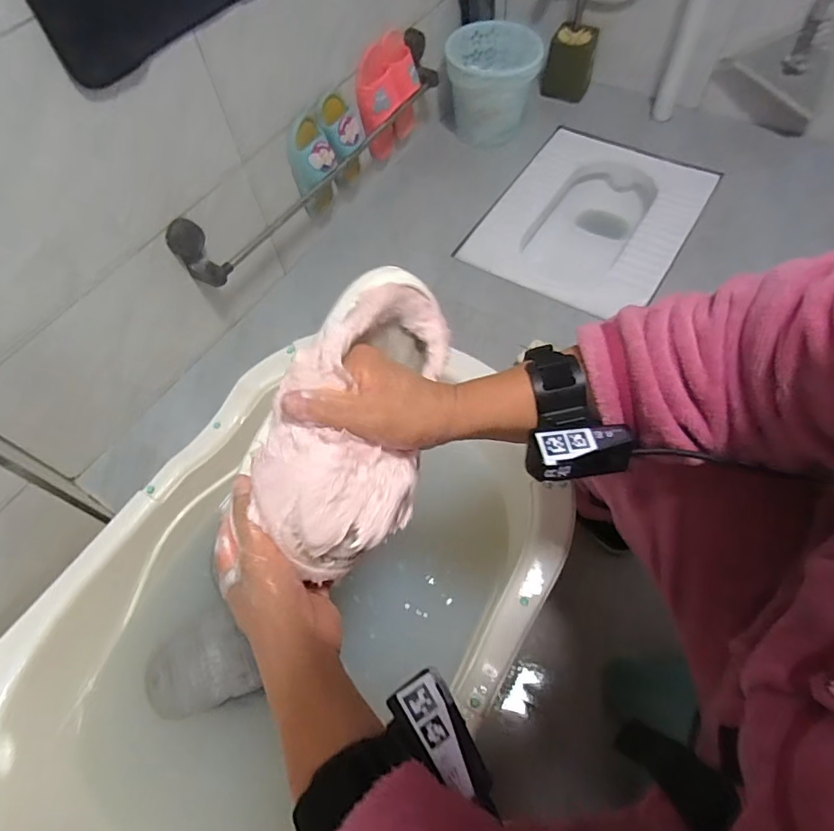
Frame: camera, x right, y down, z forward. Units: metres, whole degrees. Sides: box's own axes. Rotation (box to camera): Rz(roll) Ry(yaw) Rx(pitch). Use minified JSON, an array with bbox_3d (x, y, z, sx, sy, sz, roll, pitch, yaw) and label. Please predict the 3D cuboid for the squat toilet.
[{"bbox_3d":[0.420,-0.452,1.264,0.428,0.140,0.562,26,65,18],"label":"squat toilet"}]

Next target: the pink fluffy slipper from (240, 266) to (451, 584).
[{"bbox_3d":[-0.038,-0.014,0.370,0.102,0.092,0.228,12,64,11],"label":"pink fluffy slipper"}]

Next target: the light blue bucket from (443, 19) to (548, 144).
[{"bbox_3d":[0.186,-0.815,1.277,0.227,0.186,0.197,-4,59,2],"label":"light blue bucket"}]

